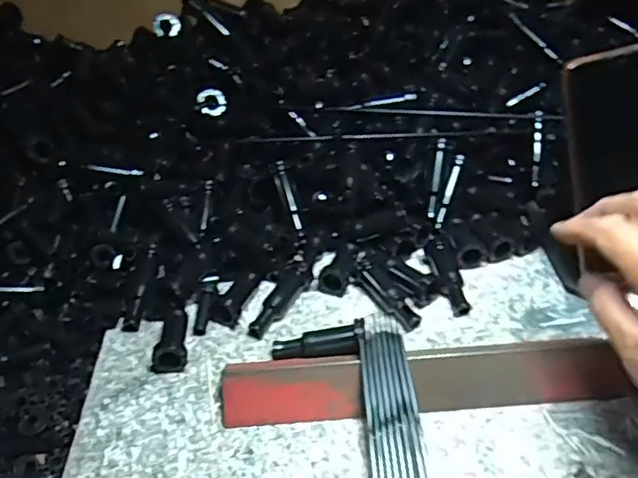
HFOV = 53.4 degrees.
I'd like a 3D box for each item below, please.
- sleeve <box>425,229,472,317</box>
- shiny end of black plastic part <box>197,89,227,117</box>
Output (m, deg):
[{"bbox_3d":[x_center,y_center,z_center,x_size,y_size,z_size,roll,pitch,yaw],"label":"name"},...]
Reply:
[{"bbox_3d":[0.099,0.021,0.494,0.024,0.018,0.087,-5,41,-2],"label":"sleeve"},{"bbox_3d":[-0.095,-0.122,0.567,0.024,0.004,0.028,-16,76,-19],"label":"shiny end of black plastic part"}]

